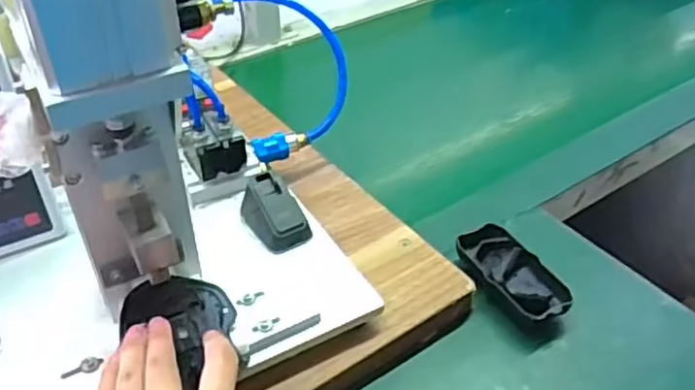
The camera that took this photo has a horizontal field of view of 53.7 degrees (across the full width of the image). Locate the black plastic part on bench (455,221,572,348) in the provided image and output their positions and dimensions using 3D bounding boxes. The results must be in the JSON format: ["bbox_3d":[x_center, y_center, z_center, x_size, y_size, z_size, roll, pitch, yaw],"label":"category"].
[{"bbox_3d":[0.145,0.074,0.602,0.053,0.027,0.111,-19,46,-22],"label":"black plastic part on bench"}]

